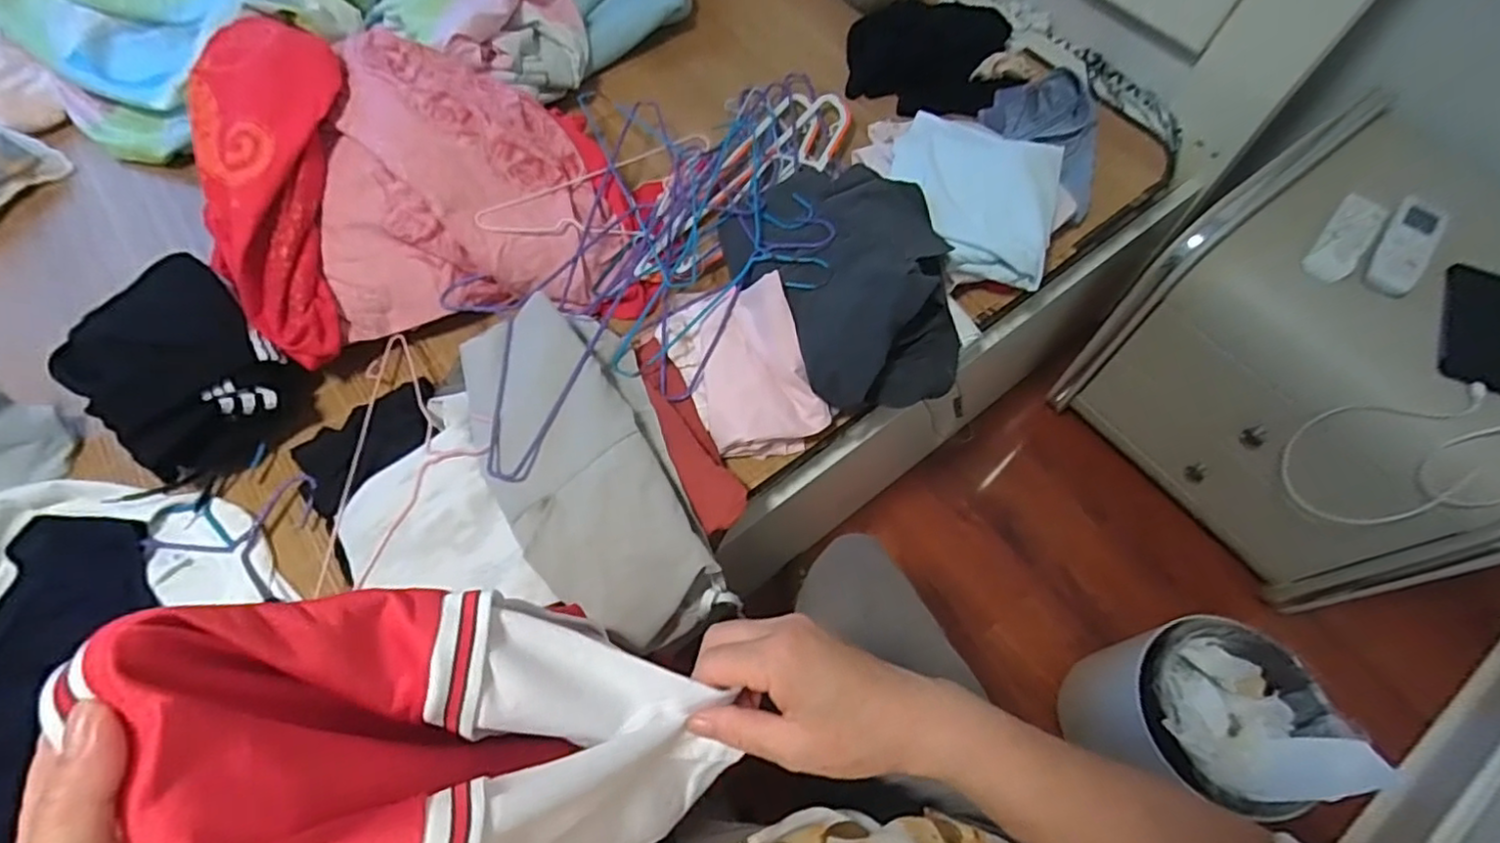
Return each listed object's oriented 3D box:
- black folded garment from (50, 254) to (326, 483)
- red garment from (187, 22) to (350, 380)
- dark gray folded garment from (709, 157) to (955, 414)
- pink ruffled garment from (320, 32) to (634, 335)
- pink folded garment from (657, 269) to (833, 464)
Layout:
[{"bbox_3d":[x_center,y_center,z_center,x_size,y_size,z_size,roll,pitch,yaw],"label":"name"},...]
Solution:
[{"bbox_3d":[-0.621,-0.064,0.725,0.230,0.110,0.170,39,70,18],"label":"black folded garment"},{"bbox_3d":[-0.536,-0.261,0.746,0.157,0.054,0.398,-7,88,-3],"label":"red garment"},{"bbox_3d":[0.119,-0.165,0.752,0.236,0.095,0.298,-16,65,-7],"label":"dark gray folded garment"},{"bbox_3d":[-0.348,-0.298,0.810,0.313,0.157,0.335,-12,64,-5],"label":"pink ruffled garment"},{"bbox_3d":[-0.014,-0.075,0.748,0.133,0.085,0.227,-25,66,-11],"label":"pink folded garment"}]

